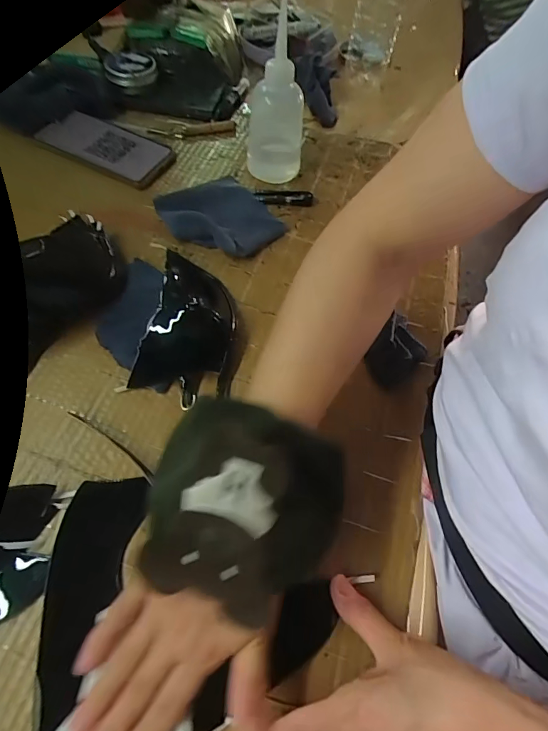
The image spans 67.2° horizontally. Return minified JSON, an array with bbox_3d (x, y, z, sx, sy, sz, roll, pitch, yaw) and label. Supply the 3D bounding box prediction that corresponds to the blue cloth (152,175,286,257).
[{"bbox_3d":[-0.057,-0.166,0.458,0.114,0.019,0.107,42,66,18],"label":"blue cloth"}]

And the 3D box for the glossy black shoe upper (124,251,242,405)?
[{"bbox_3d":[-0.074,-0.047,0.379,0.083,0.043,0.148,9,60,1],"label":"glossy black shoe upper"}]

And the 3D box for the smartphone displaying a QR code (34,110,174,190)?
[{"bbox_3d":[-0.198,-0.268,0.502,0.147,0.009,0.083,29,63,5],"label":"smartphone displaying a QR code"}]

